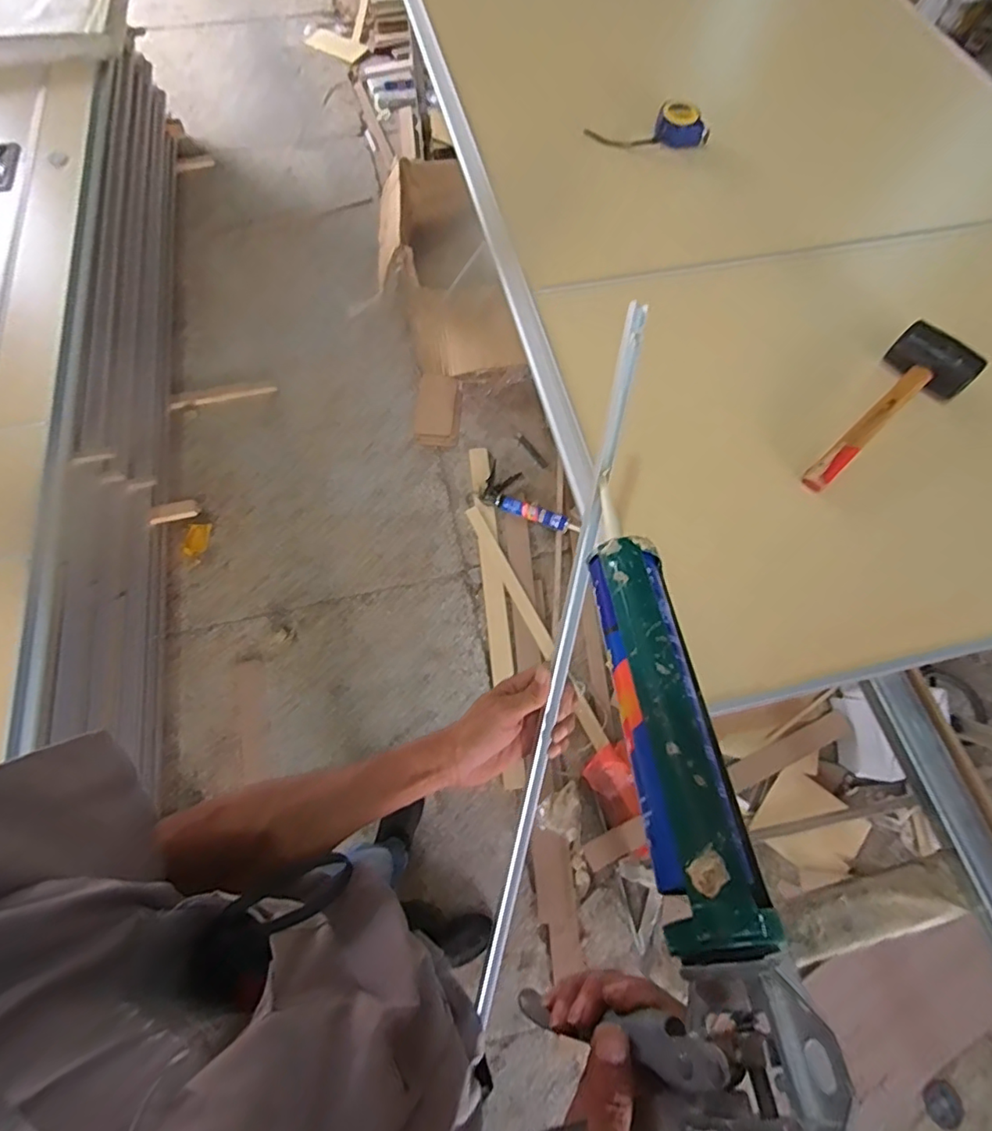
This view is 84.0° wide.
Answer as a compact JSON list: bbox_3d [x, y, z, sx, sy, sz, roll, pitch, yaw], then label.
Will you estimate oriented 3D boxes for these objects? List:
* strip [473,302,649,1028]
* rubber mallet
[{"bbox_3d":[0.052,0.123,0.499,0.020,0.017,0.677,11,100,2],"label":"strip"},{"bbox_3d":[0.520,-0.199,0.726,0.112,0.053,0.308,42,72,15],"label":"rubber mallet"}]

